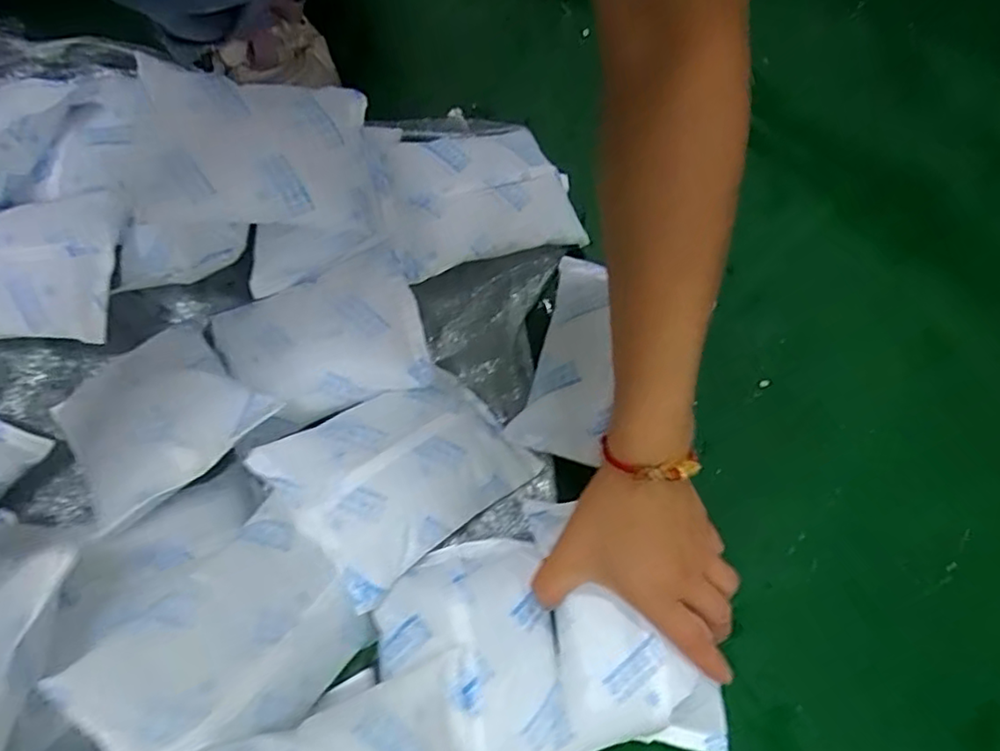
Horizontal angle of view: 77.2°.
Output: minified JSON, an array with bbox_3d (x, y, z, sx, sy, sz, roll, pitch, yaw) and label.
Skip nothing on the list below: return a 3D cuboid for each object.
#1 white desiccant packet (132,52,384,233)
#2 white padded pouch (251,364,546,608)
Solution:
[{"bbox_3d":[-0.160,-0.156,0.432,0.152,0.030,0.114,-1,78,-28],"label":"white desiccant packet"},{"bbox_3d":[-0.060,0.058,0.412,0.153,0.036,0.112,-33,85,-32],"label":"white padded pouch"}]

